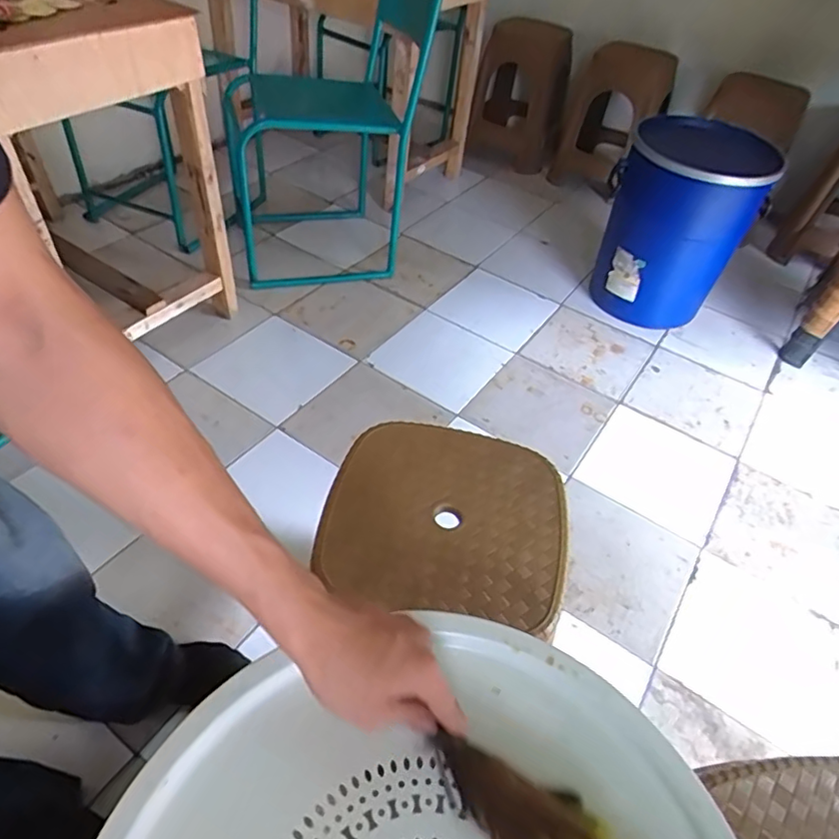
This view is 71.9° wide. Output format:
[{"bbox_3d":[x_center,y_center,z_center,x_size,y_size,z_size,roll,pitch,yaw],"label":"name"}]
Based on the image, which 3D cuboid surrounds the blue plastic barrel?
[{"bbox_3d":[0.704,-0.551,1.581,0.345,0.490,0.421,26,49,17],"label":"blue plastic barrel"}]

